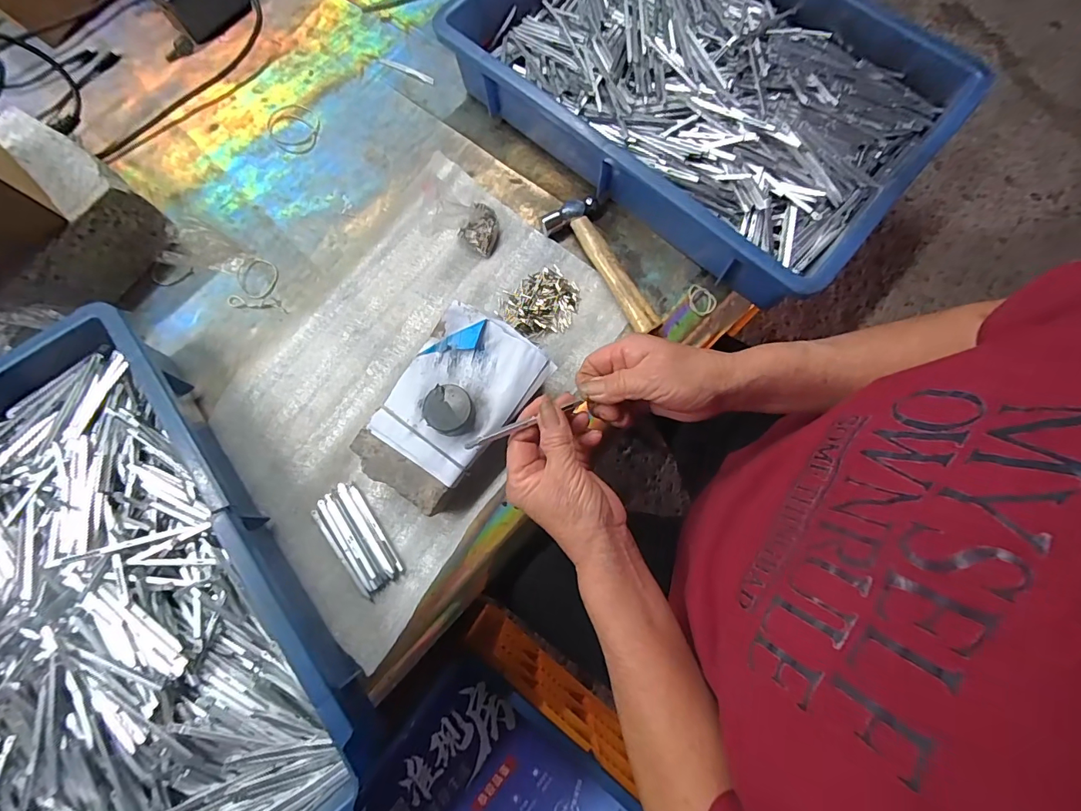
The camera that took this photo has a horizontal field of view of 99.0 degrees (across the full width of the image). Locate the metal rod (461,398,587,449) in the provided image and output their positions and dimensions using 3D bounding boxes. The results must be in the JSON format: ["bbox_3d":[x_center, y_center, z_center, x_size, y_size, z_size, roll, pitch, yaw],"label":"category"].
[{"bbox_3d":[-0.011,0.013,0.327,0.089,0.004,0.005,-21,77,-14],"label":"metal rod"}]

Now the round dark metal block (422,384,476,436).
[{"bbox_3d":[-0.073,0.004,0.372,0.038,0.021,0.038,0,77,1],"label":"round dark metal block"}]

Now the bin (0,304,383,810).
[{"bbox_3d":[-0.340,0.171,0.350,0.293,0.079,0.426,-38,79,-7],"label":"bin"}]

